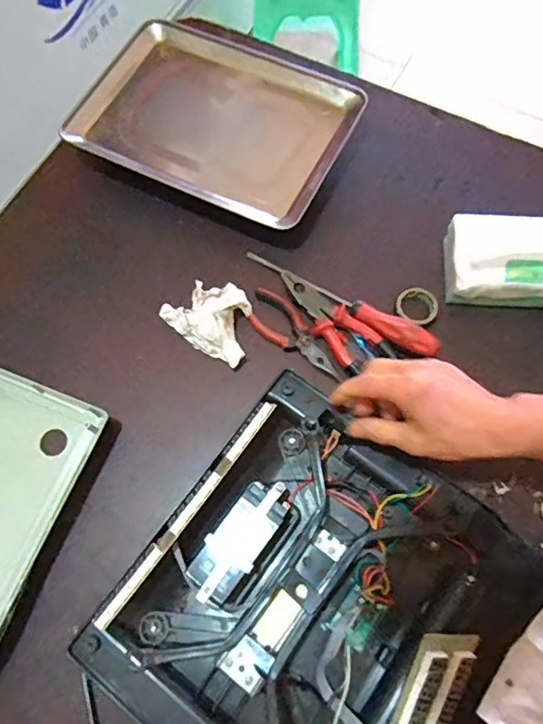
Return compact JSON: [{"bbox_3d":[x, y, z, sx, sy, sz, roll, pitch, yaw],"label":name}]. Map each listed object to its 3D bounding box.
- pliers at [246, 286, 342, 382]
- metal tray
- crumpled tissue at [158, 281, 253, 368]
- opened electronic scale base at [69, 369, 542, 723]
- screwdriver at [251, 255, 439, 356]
[{"bbox_3d":[0.027,-0.031,0.615,0.140,0.014,0.048,42,75,17],"label":"pliers"},{"bbox_3d":[-0.070,-0.319,0.688,0.331,0.030,0.246,26,71,12],"label":"metal tray"},{"bbox_3d":[-0.060,-0.052,0.623,0.109,0.039,0.088,35,74,15],"label":"crumpled tissue"},{"bbox_3d":[0.048,0.225,0.481,0.318,0.086,0.325,34,73,15],"label":"opened electronic scale base"},{"bbox_3d":[0.076,-0.072,0.623,0.251,0.028,0.027,30,72,13],"label":"screwdriver"}]

